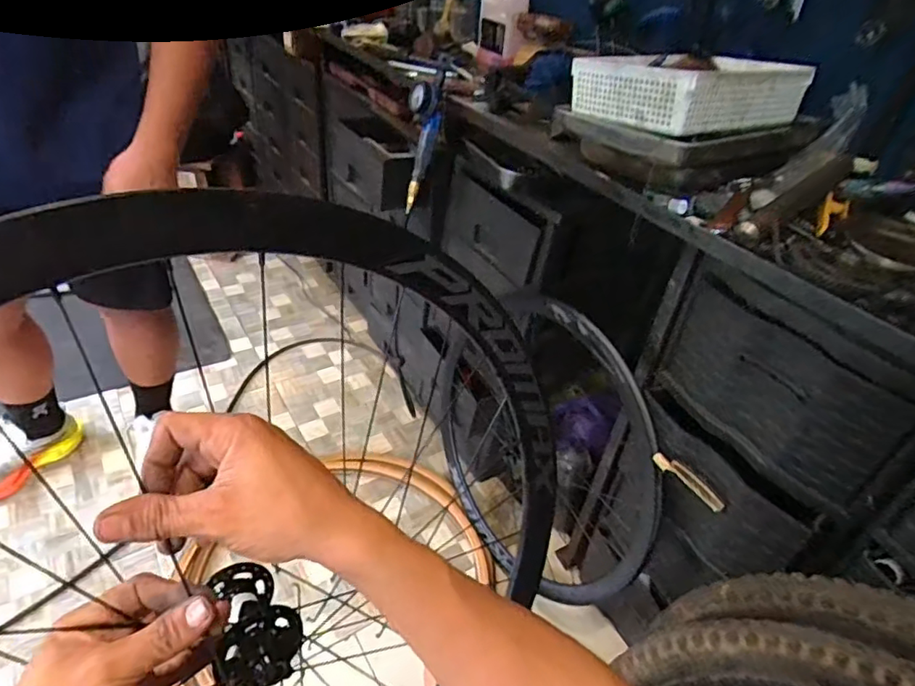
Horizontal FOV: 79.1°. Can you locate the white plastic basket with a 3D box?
[{"bbox_3d":[0.387,-0.426,0.927,0.328,0.091,0.251,-14,42,-25],"label":"white plastic basket"}]

